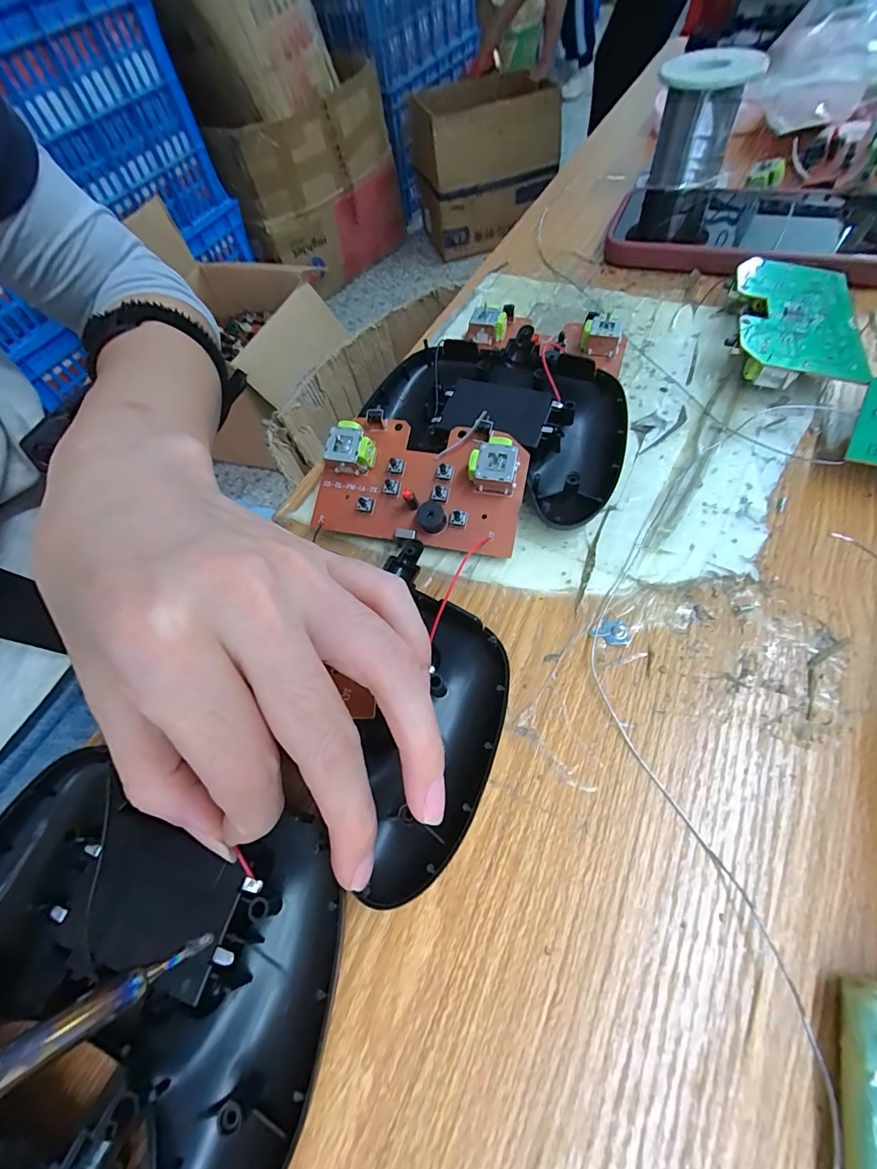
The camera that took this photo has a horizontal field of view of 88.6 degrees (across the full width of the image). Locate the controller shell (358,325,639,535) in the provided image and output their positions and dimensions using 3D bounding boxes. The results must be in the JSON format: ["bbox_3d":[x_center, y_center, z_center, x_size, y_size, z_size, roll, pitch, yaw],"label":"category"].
[{"bbox_3d":[0.031,-0.087,0.217,0.124,0.026,0.088,24,66,20],"label":"controller shell"}]

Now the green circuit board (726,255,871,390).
[{"bbox_3d":[0.176,-0.131,0.229,0.054,0.024,0.090,8,61,13],"label":"green circuit board"}]

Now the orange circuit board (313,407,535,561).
[{"bbox_3d":[-0.009,-0.046,0.198,0.090,0.017,0.054,11,95,10],"label":"orange circuit board"}]

